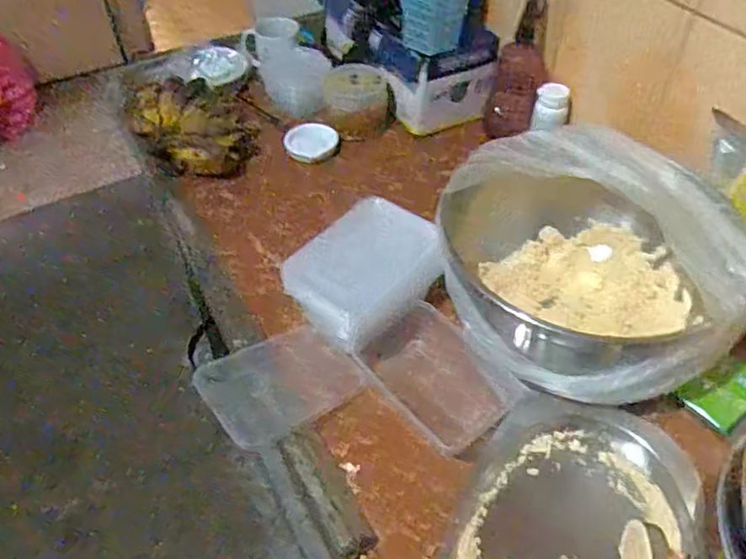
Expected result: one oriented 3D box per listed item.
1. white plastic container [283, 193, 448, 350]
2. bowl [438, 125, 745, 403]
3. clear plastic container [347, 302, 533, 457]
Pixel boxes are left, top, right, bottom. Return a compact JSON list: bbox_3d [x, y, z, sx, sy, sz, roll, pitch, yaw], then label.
[{"bbox_3d":[-0.007,-0.007,0.681,0.114,0.091,0.161,31,56,26],"label":"white plastic container"},{"bbox_3d":[0.227,-0.010,0.652,0.281,0.181,0.270,-1,48,1],"label":"bowl"},{"bbox_3d":[0.074,0.103,0.660,0.115,0.039,0.164,-35,56,-26],"label":"clear plastic container"}]

